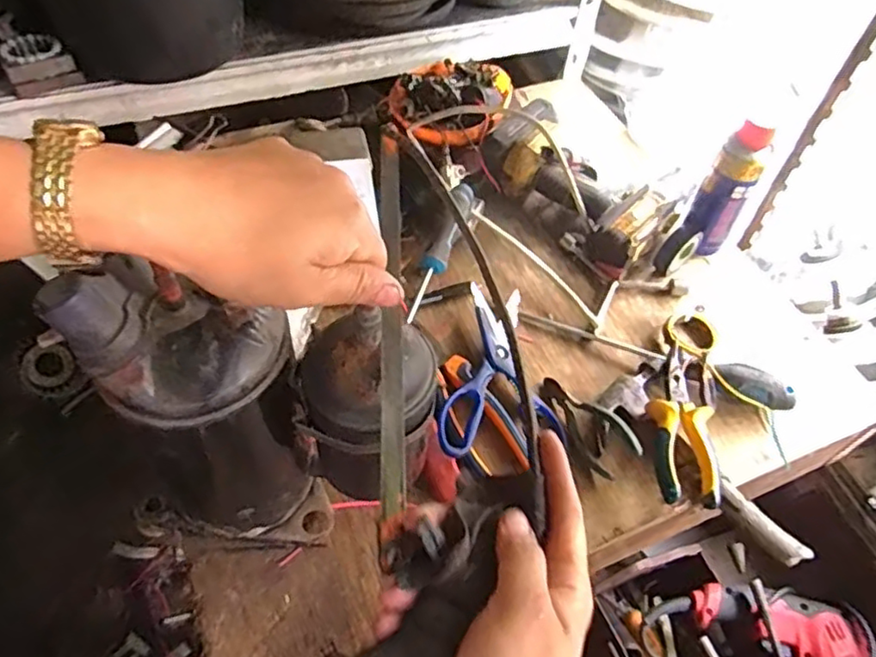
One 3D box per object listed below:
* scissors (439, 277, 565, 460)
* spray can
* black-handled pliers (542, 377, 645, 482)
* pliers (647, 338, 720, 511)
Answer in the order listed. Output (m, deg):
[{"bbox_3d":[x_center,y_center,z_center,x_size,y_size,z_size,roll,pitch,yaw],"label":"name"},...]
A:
[{"bbox_3d":[0.044,0.033,0.620,0.121,0.016,0.188,-2,53,-17],"label":"scissors"},{"bbox_3d":[0.303,-0.146,0.681,0.048,0.140,0.046,28,56,16],"label":"spray can"},{"bbox_3d":[0.139,0.084,0.593,0.042,0.034,0.110,-18,57,-16],"label":"black-handled pliers"},{"bbox_3d":[0.217,0.084,0.575,0.054,0.020,0.152,9,53,3],"label":"pliers"}]

